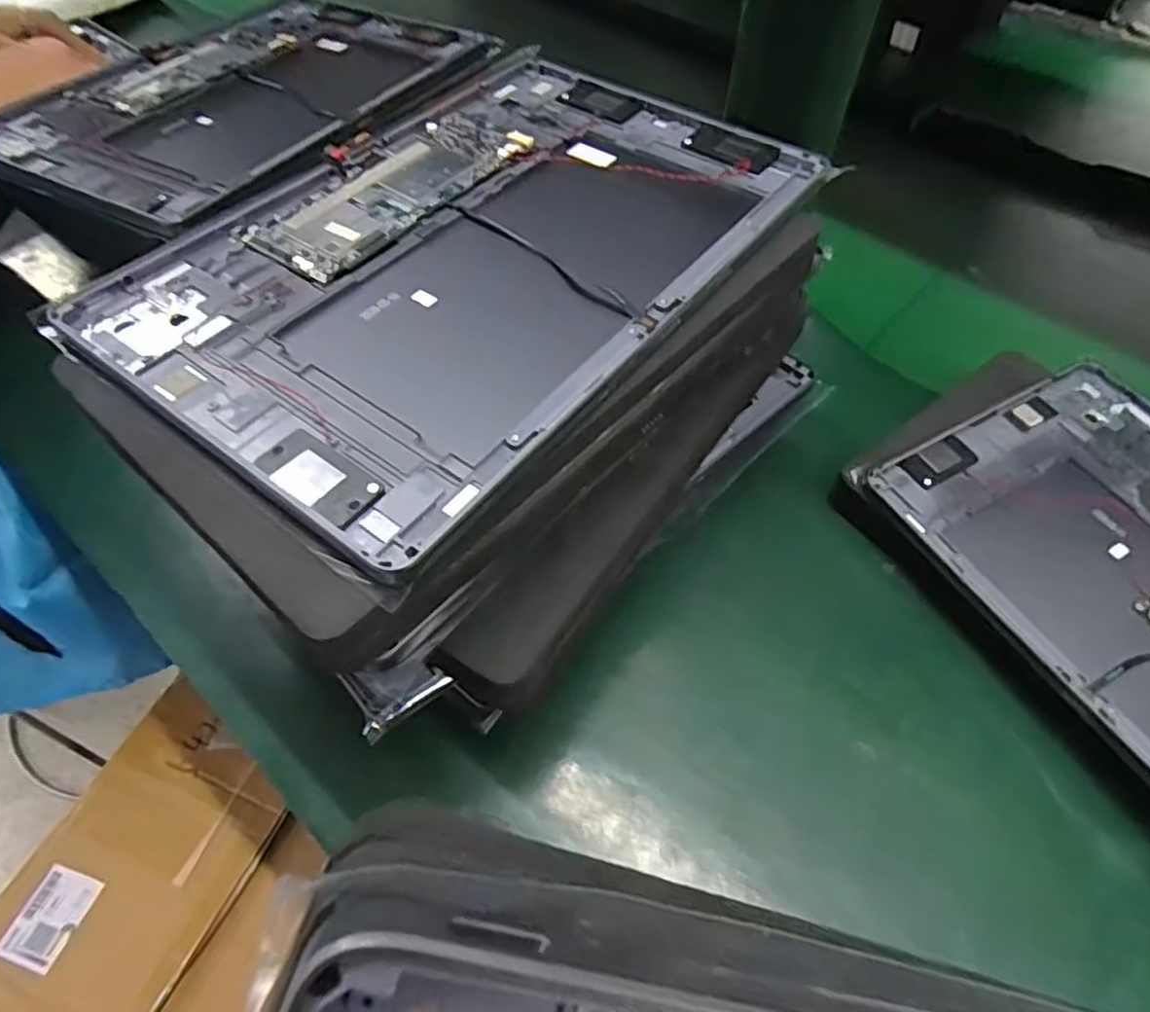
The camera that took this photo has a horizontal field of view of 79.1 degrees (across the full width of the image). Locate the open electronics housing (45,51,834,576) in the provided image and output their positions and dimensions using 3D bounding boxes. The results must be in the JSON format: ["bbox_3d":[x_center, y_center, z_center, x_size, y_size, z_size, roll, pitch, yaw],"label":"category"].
[{"bbox_3d":[-0.033,-0.098,0.272,0.167,0.022,0.257,32,59,19],"label":"open electronics housing"}]

